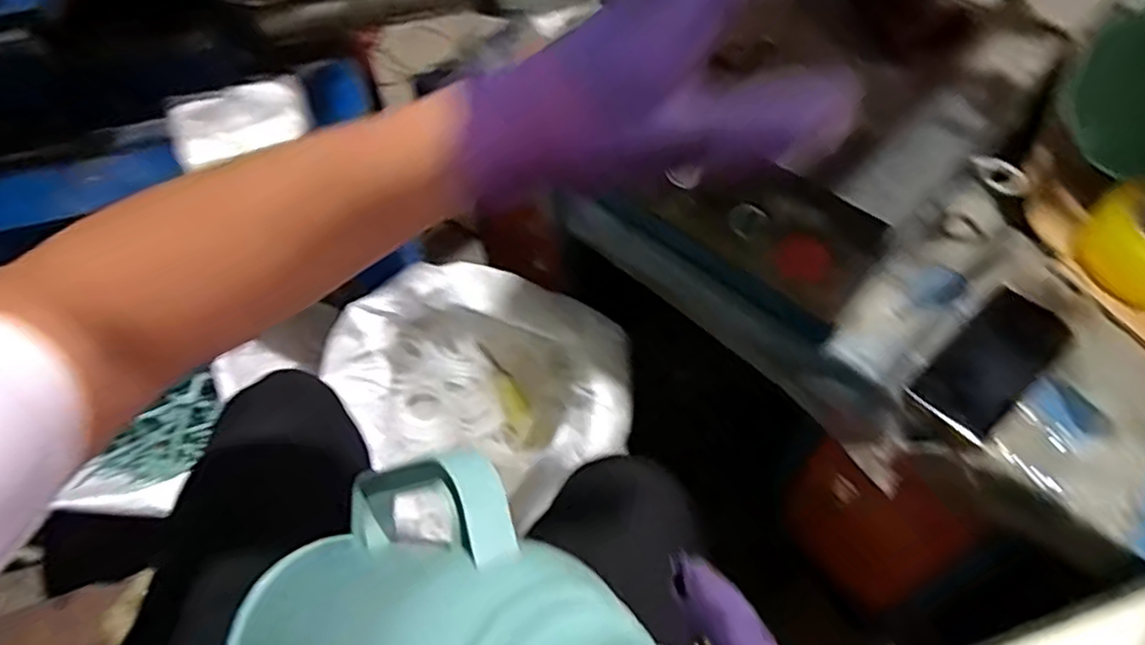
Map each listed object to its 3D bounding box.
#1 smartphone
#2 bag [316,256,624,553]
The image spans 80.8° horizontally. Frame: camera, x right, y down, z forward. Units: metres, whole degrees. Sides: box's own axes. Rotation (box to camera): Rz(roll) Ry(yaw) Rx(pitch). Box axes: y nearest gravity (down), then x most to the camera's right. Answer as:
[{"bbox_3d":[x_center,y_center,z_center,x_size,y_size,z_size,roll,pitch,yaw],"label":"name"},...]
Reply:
[{"bbox_3d":[0.363,0.035,0.582,0.143,0.011,0.068,-43,63,-11],"label":"smartphone"},{"bbox_3d":[-0.104,0.081,0.800,0.319,0.206,0.300,-20,56,-12],"label":"bag"}]

